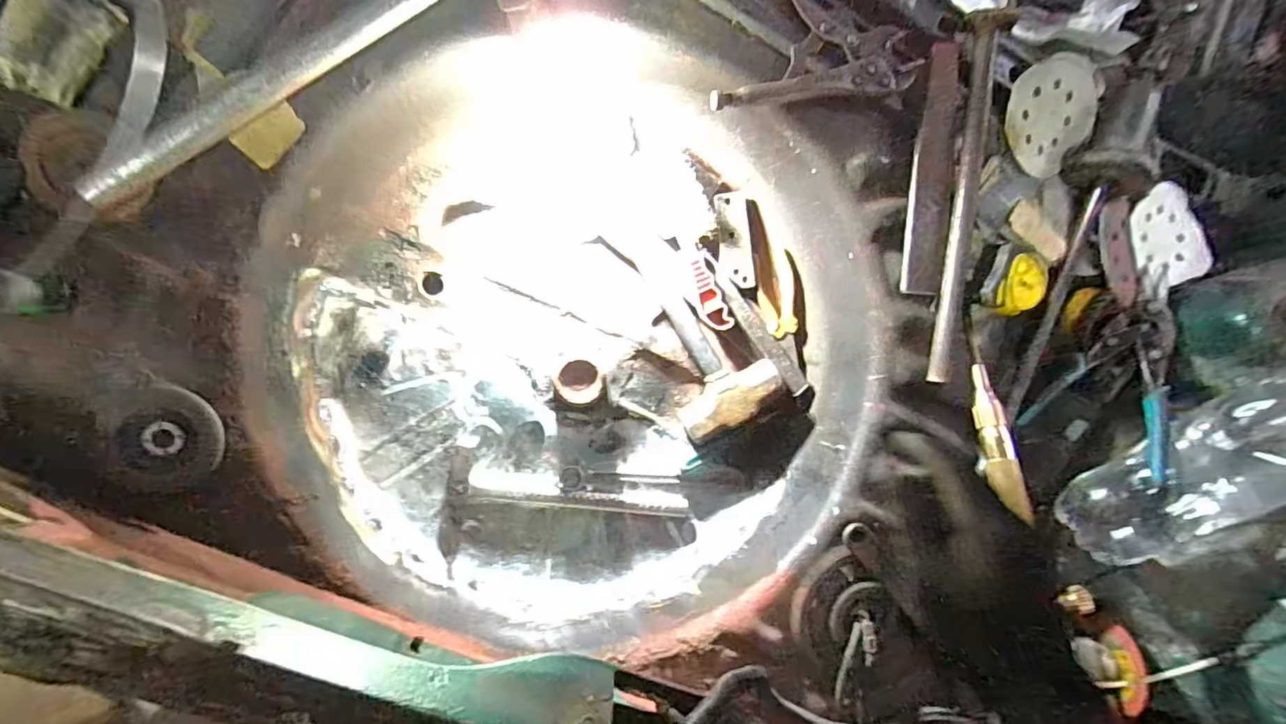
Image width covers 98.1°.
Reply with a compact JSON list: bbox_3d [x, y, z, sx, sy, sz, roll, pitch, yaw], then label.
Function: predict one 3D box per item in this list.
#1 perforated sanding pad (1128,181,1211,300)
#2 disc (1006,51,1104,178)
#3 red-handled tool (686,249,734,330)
[{"bbox_3d":[0.598,-0.139,0.631,0.108,0.018,0.119,-8,84,-15],"label":"perforated sanding pad"},{"bbox_3d":[0.442,-0.271,0.592,0.134,0.019,0.108,-47,113,-5],"label":"disc"},{"bbox_3d":[0.080,-0.085,0.669,0.041,0.022,0.096,-19,98,-8],"label":"red-handled tool"}]

